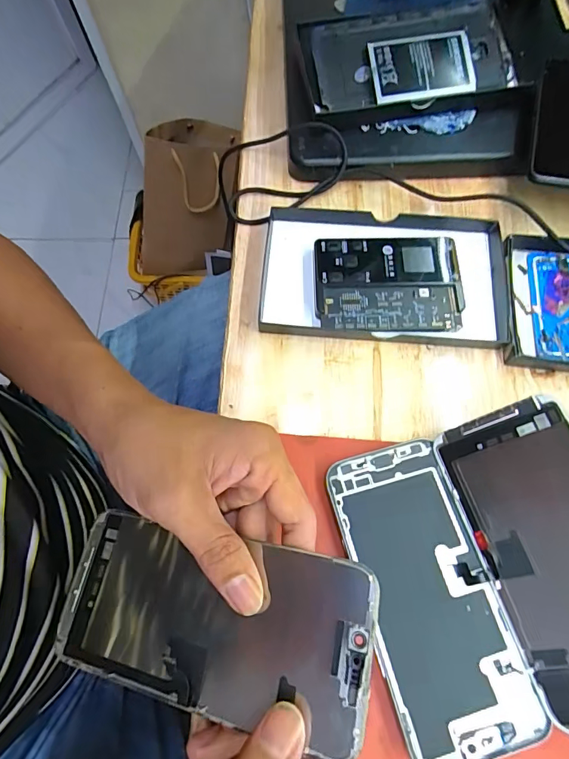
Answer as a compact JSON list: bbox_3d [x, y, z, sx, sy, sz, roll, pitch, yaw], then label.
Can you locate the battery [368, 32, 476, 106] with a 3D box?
[{"bbox_3d":[0.109,-0.244,0.329,0.077,0.009,0.048,-9,90,-4],"label":"battery"}]

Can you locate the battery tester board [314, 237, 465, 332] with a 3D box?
[{"bbox_3d":[0.076,-0.070,0.311,0.104,0.014,0.076,0,71,2],"label":"battery tester board"}]

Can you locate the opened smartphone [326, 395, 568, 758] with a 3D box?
[{"bbox_3d":[0.111,0.105,0.227,0.135,0.025,0.157,-23,69,16],"label":"opened smartphone"}]

